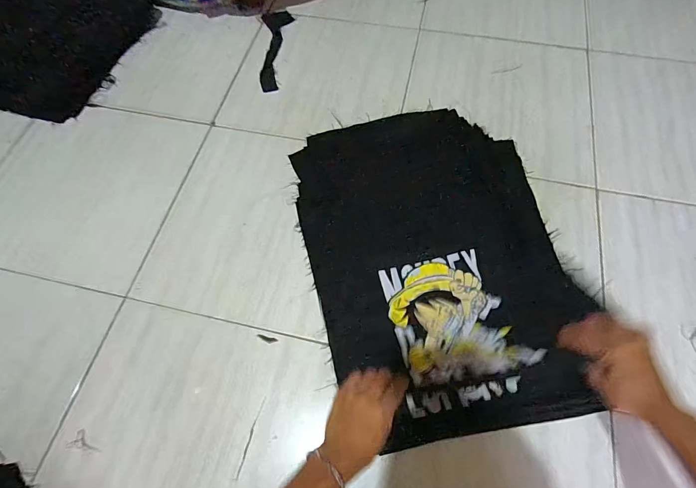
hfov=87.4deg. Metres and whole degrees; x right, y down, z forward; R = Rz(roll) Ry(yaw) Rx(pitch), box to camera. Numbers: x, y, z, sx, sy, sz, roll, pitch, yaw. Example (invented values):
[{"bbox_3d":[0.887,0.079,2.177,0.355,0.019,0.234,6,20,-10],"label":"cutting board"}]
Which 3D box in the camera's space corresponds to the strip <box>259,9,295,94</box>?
[{"bbox_3d":[-0.172,-0.476,0.884,0.076,0.008,0.267,-4,65,-1],"label":"strip"}]

